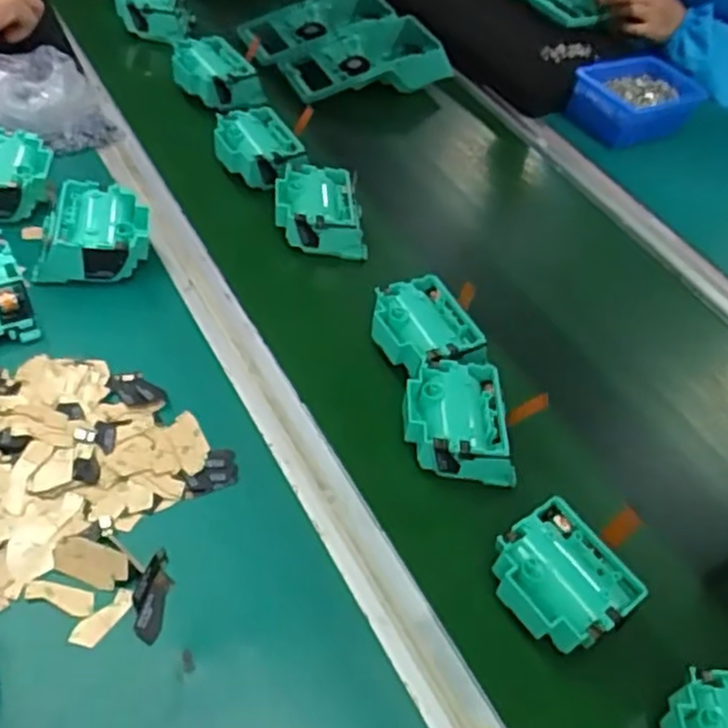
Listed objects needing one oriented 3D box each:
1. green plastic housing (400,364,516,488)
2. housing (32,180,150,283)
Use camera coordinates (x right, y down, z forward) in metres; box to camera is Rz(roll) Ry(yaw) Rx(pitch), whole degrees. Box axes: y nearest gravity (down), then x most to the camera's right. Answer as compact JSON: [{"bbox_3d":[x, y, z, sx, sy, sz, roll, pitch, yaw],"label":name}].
[{"bbox_3d":[0.061,0.042,0.490,0.068,0.049,0.077,-3,53,-5],"label":"green plastic housing"},{"bbox_3d":[-0.201,-0.095,0.540,0.079,0.045,0.075,-5,53,-6],"label":"housing"}]

